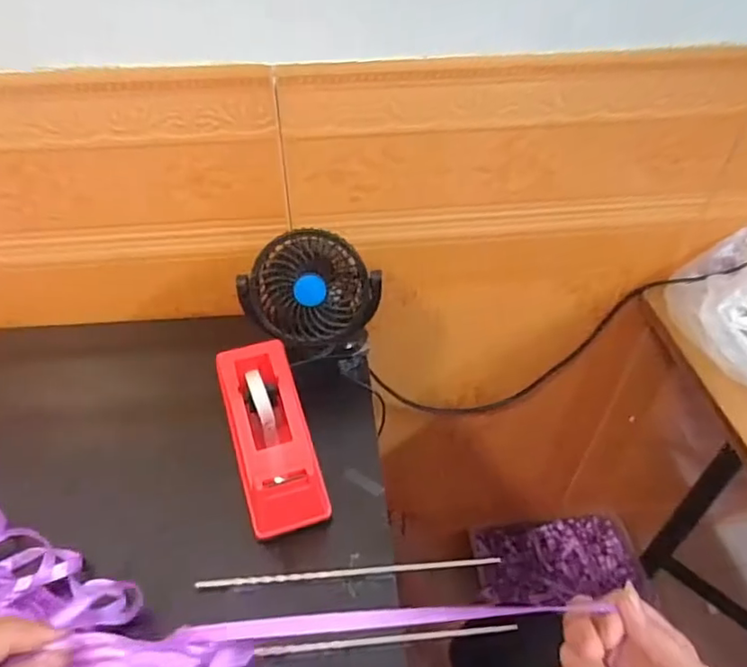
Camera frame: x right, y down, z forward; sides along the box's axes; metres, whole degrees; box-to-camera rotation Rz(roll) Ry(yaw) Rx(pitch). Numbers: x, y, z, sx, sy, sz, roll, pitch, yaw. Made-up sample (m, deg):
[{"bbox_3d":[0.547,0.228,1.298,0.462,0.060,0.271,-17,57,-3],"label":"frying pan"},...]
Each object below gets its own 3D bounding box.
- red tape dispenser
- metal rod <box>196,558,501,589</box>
[{"bbox_3d":[-0.083,0.082,0.470,0.062,0.073,0.155,-14,46,-14],"label":"red tape dispenser"},{"bbox_3d":[-0.016,0.177,0.424,0.224,0.007,0.010,-5,45,-5],"label":"metal rod"}]

